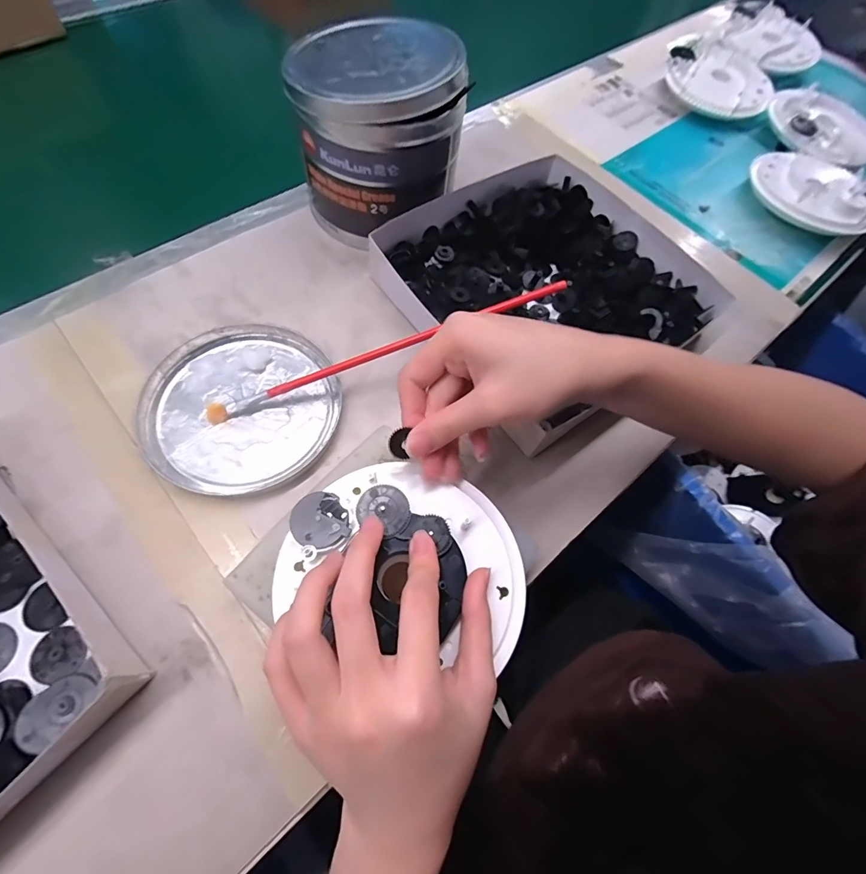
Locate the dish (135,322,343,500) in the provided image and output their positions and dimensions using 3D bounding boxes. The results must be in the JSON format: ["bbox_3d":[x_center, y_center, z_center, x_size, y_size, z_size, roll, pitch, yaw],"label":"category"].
[{"bbox_3d":[-0.130,-0.022,0.292,0.124,0.014,0.126,2,64,-4],"label":"dish"}]

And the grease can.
[{"bbox_3d":[-0.042,-0.235,0.336,0.124,0.115,0.114,-11,66,-10],"label":"grease can"}]

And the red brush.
[{"bbox_3d":[-0.031,-0.057,0.285,0.253,0.013,0.011,-20,66,1],"label":"red brush"}]

